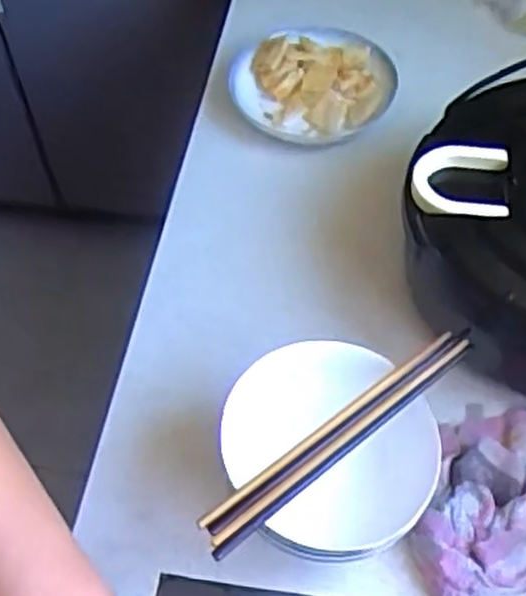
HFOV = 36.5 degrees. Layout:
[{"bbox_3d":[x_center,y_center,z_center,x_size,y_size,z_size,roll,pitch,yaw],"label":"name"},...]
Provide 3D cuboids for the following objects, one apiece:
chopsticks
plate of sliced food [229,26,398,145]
[{"bbox_3d":[0.057,0.083,0.523,0.232,0.012,0.024,-36,60,-21],"label":"chopsticks"},{"bbox_3d":[0.055,-0.236,0.847,0.167,0.029,0.173,-1,54,2],"label":"plate of sliced food"}]

